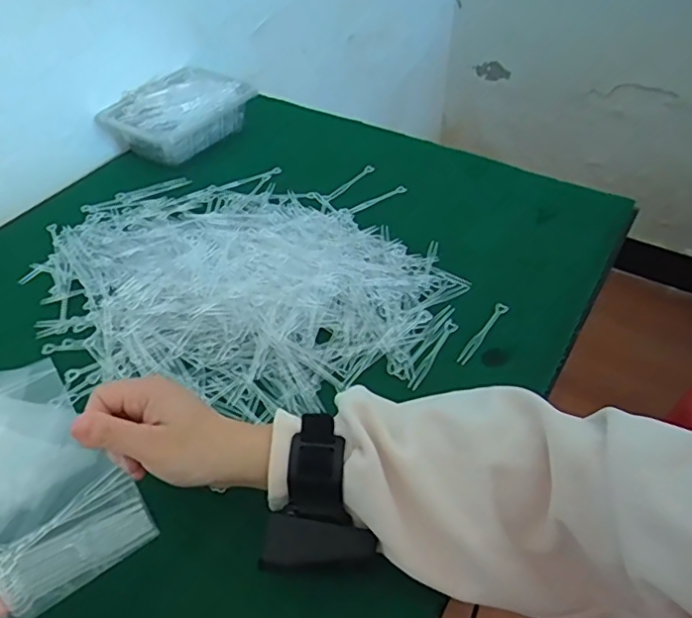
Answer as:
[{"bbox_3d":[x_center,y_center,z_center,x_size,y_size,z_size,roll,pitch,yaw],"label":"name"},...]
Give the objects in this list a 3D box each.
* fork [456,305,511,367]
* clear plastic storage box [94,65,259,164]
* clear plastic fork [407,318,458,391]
[{"bbox_3d":[0.126,0.021,0.532,0.011,0.008,0.082,30,53,25],"label":"fork"},{"bbox_3d":[-0.220,-0.257,0.766,0.124,0.068,0.173,24,51,23],"label":"clear plastic storage box"},{"bbox_3d":[0.079,0.040,0.518,0.011,0.007,0.085,24,50,21],"label":"clear plastic fork"}]

